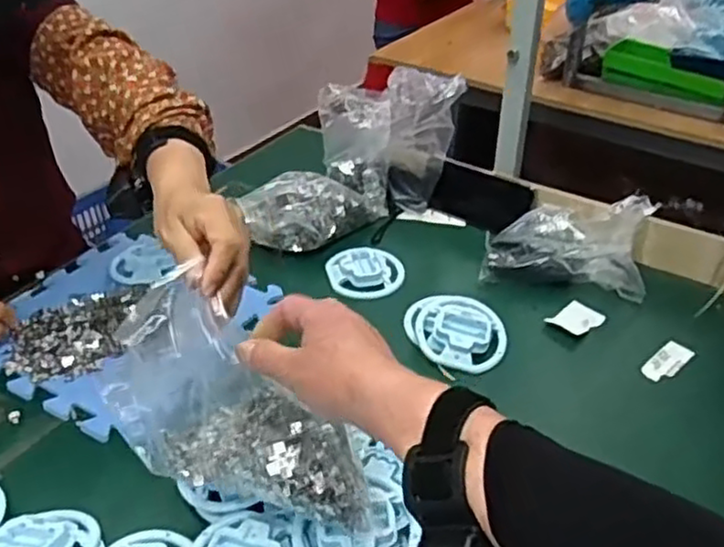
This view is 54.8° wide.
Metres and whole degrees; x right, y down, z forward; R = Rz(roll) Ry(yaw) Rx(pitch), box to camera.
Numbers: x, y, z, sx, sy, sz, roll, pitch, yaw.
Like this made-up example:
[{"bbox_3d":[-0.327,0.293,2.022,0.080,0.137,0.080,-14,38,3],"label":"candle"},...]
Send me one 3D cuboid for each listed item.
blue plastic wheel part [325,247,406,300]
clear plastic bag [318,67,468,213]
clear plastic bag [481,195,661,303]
[{"bbox_3d":[0.004,-0.004,0.913,0.101,0.017,0.087,2,38,1],"label":"blue plastic wheel part"},{"bbox_3d":[0.034,-0.195,1.038,0.161,0.158,0.158,-24,44,-29],"label":"clear plastic bag"},{"bbox_3d":[0.267,-0.044,0.905,0.201,0.098,0.105,10,38,11],"label":"clear plastic bag"}]

